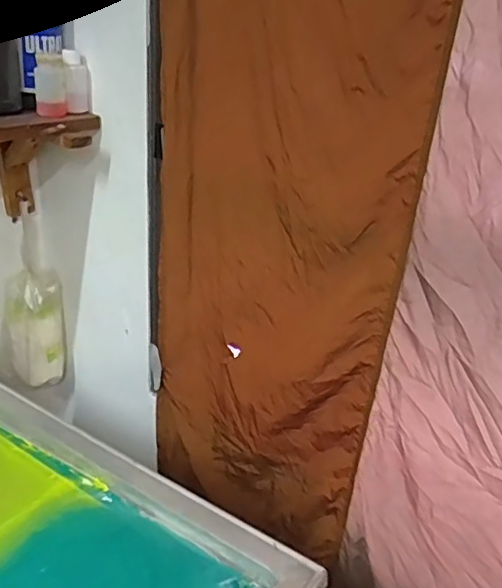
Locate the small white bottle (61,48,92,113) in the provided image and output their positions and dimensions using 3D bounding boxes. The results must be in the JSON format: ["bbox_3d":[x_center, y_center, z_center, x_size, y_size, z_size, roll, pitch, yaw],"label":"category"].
[{"bbox_3d":[-0.268,-0.326,0.855,0.037,0.086,0.034,-3,28,-14],"label":"small white bottle"}]

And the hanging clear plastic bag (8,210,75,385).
[{"bbox_3d":[-0.430,0.072,1.106,0.110,0.226,0.059,-5,29,-19],"label":"hanging clear plastic bag"}]

